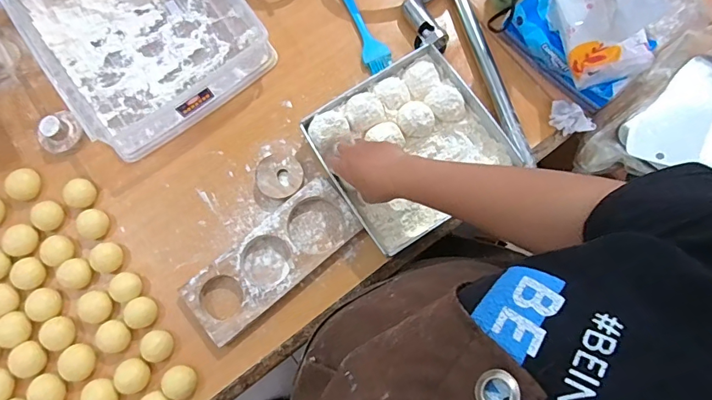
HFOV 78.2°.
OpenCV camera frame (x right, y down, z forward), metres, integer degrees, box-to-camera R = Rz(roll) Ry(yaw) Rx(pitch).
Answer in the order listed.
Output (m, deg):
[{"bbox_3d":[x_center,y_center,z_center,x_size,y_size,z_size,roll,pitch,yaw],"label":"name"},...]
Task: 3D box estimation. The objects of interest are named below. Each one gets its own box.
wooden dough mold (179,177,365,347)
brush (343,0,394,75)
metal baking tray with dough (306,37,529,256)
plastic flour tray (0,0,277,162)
[{"bbox_3d":[-0.113,0.076,0.595,0.244,0.026,0.101,-40,80,-7],"label":"wooden dough mold"},{"bbox_3d":[-0.001,-0.296,0.680,0.039,0.010,0.224,-22,79,-4],"label":"brush"},{"bbox_3d":[0.072,-0.076,0.608,0.226,0.040,0.222,-34,80,-6],"label":"metal baking tray with dough"},{"bbox_3d":[-0.341,-0.285,0.669,0.293,0.055,0.389,-37,80,-7],"label":"plastic flour tray"}]

